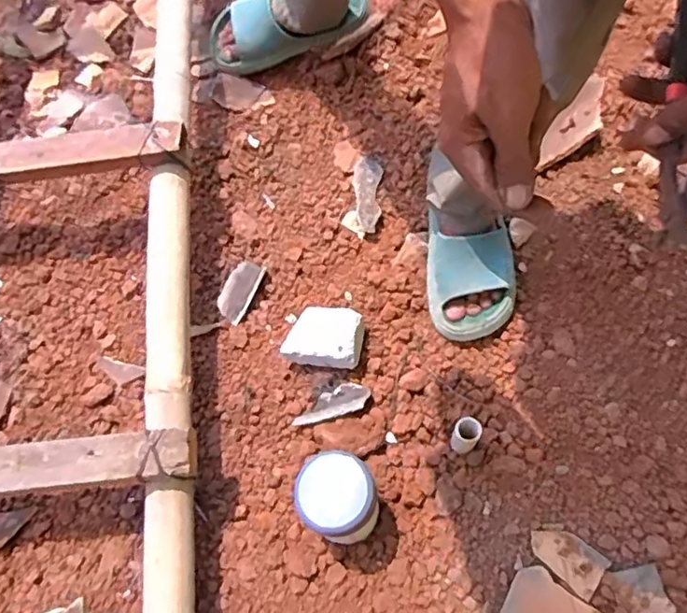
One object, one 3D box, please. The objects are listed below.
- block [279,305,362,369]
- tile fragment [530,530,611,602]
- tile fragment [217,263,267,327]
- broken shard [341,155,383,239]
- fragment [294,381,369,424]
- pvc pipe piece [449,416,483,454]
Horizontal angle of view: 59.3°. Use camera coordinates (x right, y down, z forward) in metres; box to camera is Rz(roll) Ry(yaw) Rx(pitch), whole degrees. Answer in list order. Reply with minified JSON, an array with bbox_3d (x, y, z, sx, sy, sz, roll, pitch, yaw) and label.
[{"bbox_3d":[-0.027,0.046,0.882,0.107,0.063,0.076,9,65,8],"label":"block"},{"bbox_3d":[0.283,0.316,0.763,0.091,0.006,0.056,36,71,19],"label":"tile fragment"},{"bbox_3d":[-0.165,-0.026,0.944,0.055,0.015,0.103,21,67,13],"label":"tile fragment"},{"bbox_3d":[0.037,-0.187,1.004,0.057,0.016,0.153,9,65,8],"label":"broken shard"},{"bbox_3d":[-0.018,0.135,0.861,0.110,0.007,0.052,-17,47,14],"label":"fragment"},{"bbox_3d":[0.163,0.171,0.807,0.034,0.059,0.034,-1,64,3],"label":"pvc pipe piece"}]

